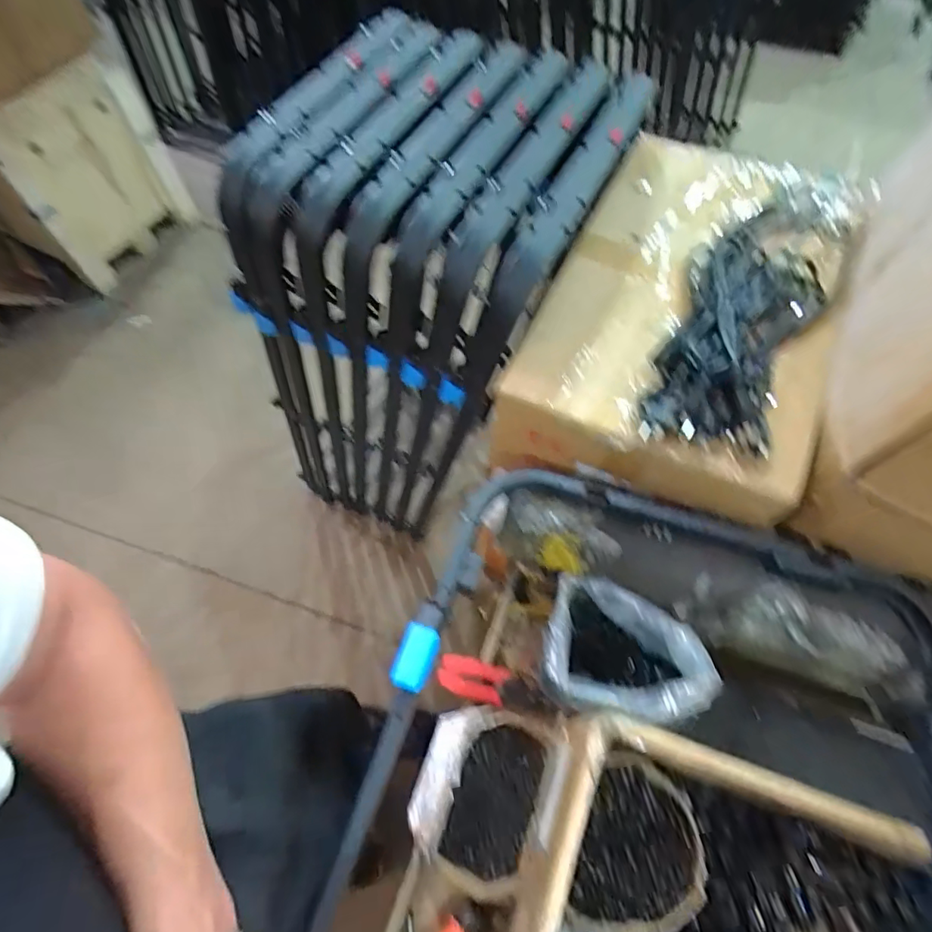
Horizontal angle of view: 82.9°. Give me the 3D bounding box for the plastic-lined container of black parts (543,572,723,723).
[{"bbox_3d":[0.184,0.224,0.627,0.174,0.114,0.140,11,62,7],"label":"plastic-lined container of black parts"}]

